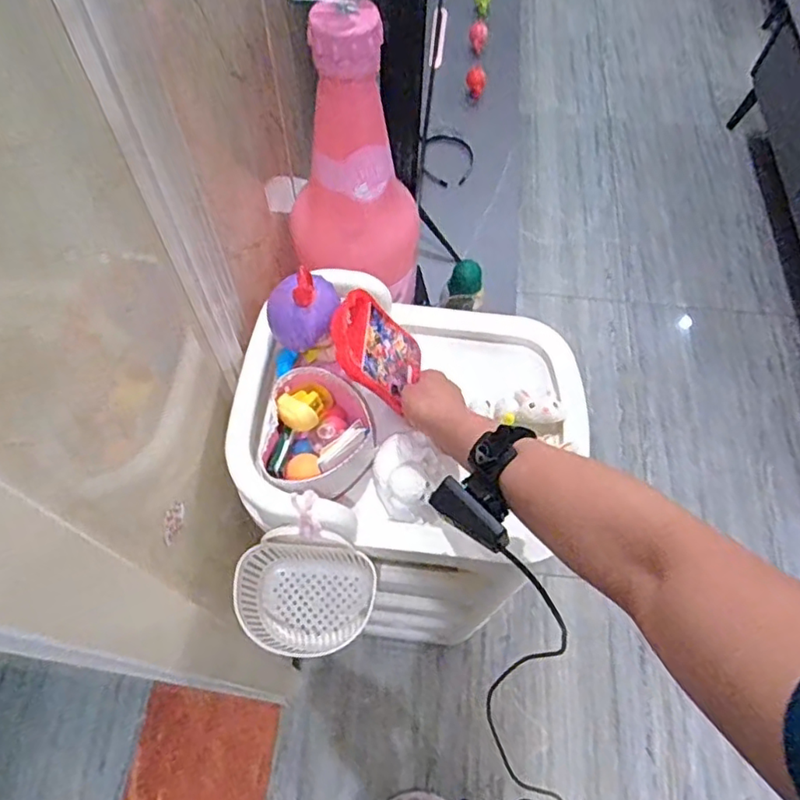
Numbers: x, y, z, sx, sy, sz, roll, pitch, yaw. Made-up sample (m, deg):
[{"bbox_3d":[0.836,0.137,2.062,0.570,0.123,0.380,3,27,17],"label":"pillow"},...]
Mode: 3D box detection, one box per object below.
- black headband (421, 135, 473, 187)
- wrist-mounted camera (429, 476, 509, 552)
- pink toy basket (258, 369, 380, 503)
[{"bbox_3d":[0.111,-0.546,1.392,0.147,0.021,0.111,-20,107,-26],"label":"black headband"},{"bbox_3d":[0.057,0.097,0.504,0.024,0.025,0.073,-38,70,-20],"label":"wrist-mounted camera"},{"bbox_3d":[-0.080,0.046,0.628,0.106,0.073,0.134,6,62,0],"label":"pink toy basket"}]

